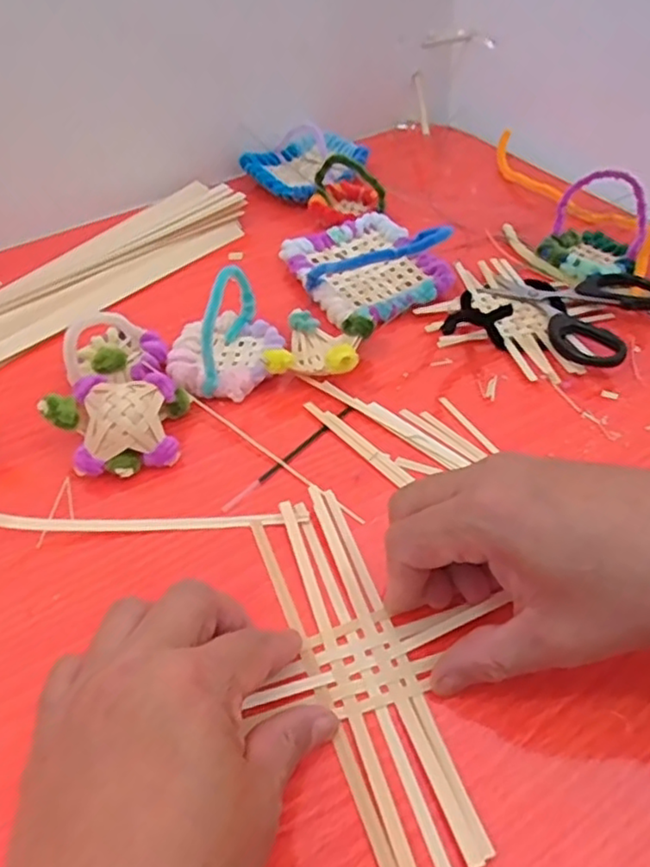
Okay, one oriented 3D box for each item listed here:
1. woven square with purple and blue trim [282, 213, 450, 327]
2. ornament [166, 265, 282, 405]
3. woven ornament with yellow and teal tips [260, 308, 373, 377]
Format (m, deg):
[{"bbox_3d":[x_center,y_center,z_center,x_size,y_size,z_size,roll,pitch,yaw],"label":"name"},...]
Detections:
[{"bbox_3d":[0.031,-0.124,0.444,0.094,0.048,0.126,-19,50,-15],"label":"woven square with purple and blue trim"},{"bbox_3d":[-0.061,-0.062,0.386,0.067,0.057,0.067,-8,48,-6],"label":"ornament"},{"bbox_3d":[-0.003,-0.054,0.392,0.053,0.028,0.060,9,49,10],"label":"woven ornament with yellow and teal tips"}]

